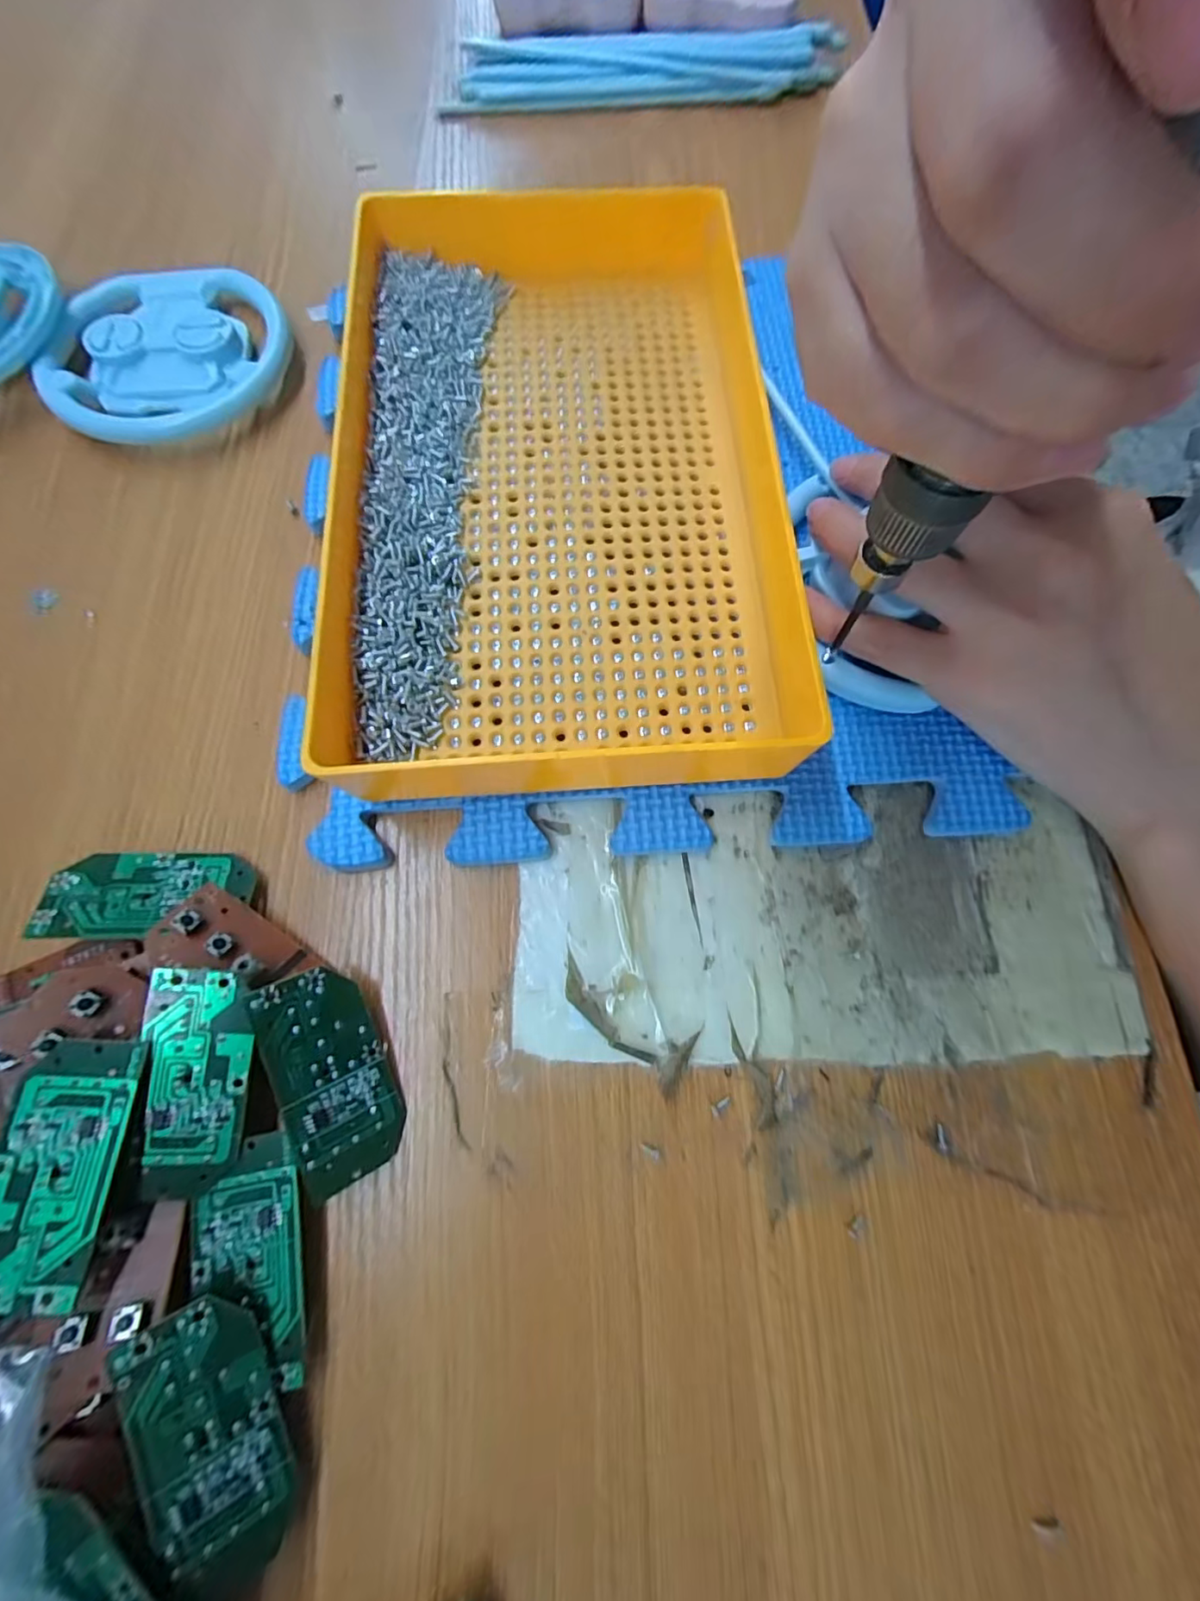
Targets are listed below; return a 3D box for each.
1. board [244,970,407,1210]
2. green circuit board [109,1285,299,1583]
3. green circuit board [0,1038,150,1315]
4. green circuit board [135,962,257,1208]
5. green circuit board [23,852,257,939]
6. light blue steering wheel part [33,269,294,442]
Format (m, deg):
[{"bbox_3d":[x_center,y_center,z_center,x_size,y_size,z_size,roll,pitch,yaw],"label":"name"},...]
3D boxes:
[{"bbox_3d":[-0.079,0.080,0.163,0.029,0.004,0.060,-20,84,-31],"label":"board"},{"bbox_3d":[-0.096,0.157,0.137,0.028,0.004,0.060,-22,83,-28],"label":"green circuit board"},{"bbox_3d":[-0.141,0.095,0.145,0.029,0.010,0.059,4,73,-1],"label":"green circuit board"},{"bbox_3d":[-0.114,0.079,0.155,0.027,0.004,0.060,5,84,-11],"label":"green circuit board"},{"bbox_3d":[-0.145,0.029,0.178,0.060,0.004,0.028,-2,60,-8],"label":"green circuit board"},{"bbox_3d":[-0.187,-0.195,0.244,0.095,0.015,0.099,1,73,-2],"label":"light blue steering wheel part"}]

